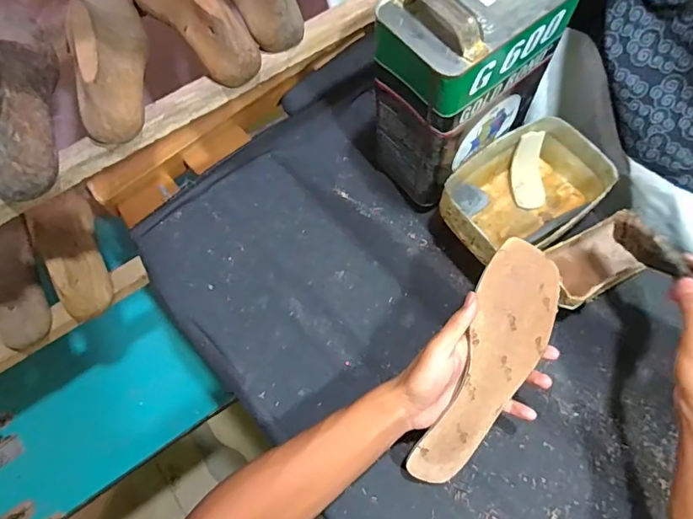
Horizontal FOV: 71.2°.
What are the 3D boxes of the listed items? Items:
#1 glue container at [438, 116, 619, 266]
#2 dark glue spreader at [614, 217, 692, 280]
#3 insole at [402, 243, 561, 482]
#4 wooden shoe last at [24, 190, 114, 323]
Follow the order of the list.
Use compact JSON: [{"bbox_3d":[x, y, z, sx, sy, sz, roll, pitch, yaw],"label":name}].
[{"bbox_3d":[0.207,-0.075,0.567,0.189,0.070,0.126,-33,69,-14],"label":"glue container"},{"bbox_3d":[0.287,0.006,0.422,0.010,0.036,0.140,-16,37,-7],"label":"dark glue spreader"},{"bbox_3d":[0.134,0.104,0.452,0.080,0.018,0.239,19,95,-12],"label":"insole"},{"bbox_3d":[-0.348,-0.026,0.601,0.068,0.066,0.203,-29,68,-12],"label":"wooden shoe last"}]

